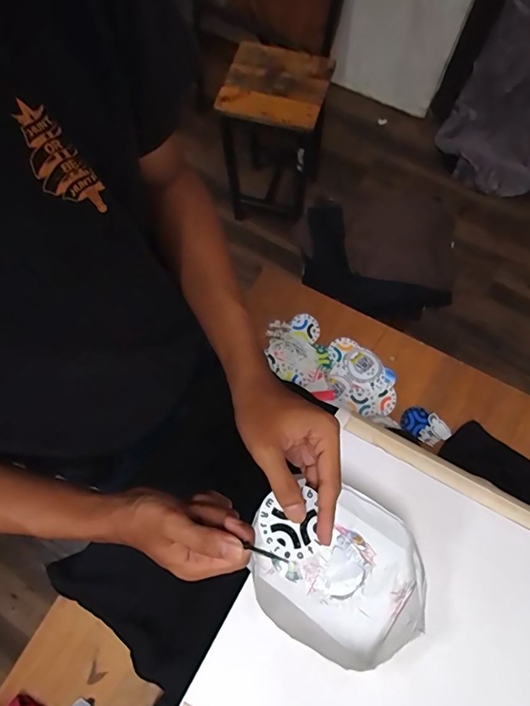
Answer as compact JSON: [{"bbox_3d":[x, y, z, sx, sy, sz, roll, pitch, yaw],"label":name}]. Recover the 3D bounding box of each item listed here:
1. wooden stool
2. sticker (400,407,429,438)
[{"bbox_3d":[0.034,-0.715,1.459,0.296,0.471,0.298,15,73,8],"label":"wooden stool"},{"bbox_3d":[0.246,0.111,0.712,0.046,0.007,0.041,-33,75,-8],"label":"sticker"}]

